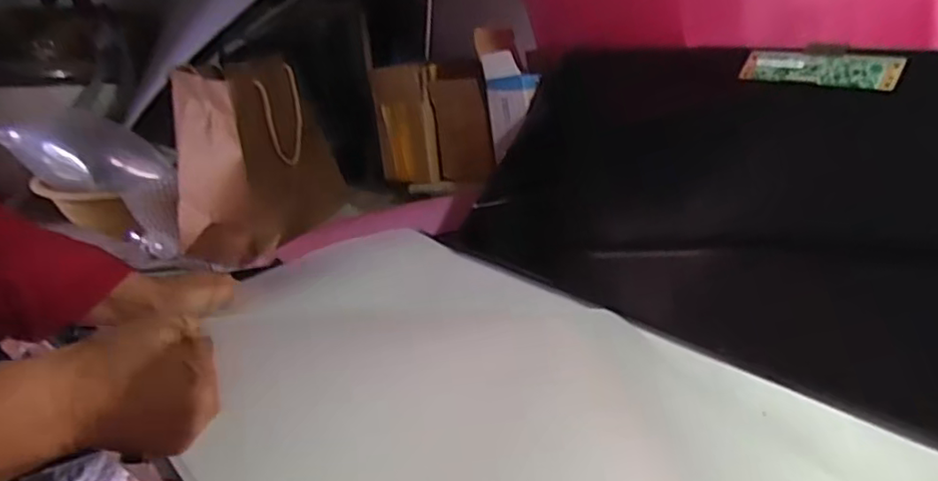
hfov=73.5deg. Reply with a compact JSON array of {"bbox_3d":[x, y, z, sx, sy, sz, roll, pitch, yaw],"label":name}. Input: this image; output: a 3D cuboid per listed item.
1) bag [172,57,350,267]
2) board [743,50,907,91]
[{"bbox_3d":[-0.329,-0.133,0.965,0.167,0.243,0.262,5,23,12],"label":"bag"},{"bbox_3d":[0.372,-0.185,0.672,0.154,0.009,0.045,19,71,44],"label":"board"}]

